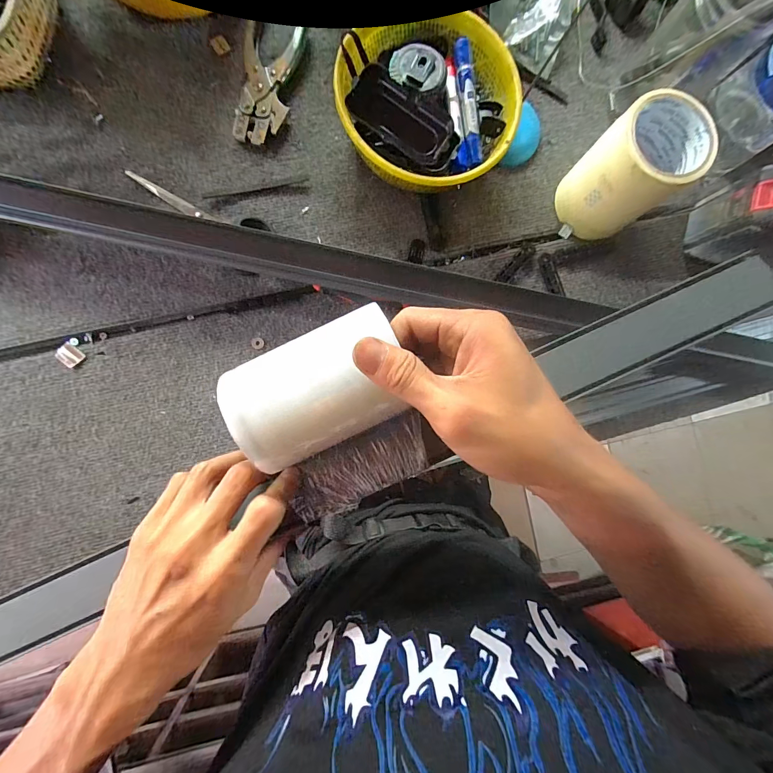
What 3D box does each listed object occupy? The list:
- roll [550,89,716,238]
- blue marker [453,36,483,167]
[{"bbox_3d":[0.254,-0.227,0.397,0.083,0.128,0.088,0,88,-7],"label":"roll"},{"bbox_3d":[0.091,-0.309,0.400,0.019,0.018,0.130,-7,89,-7],"label":"blue marker"}]

